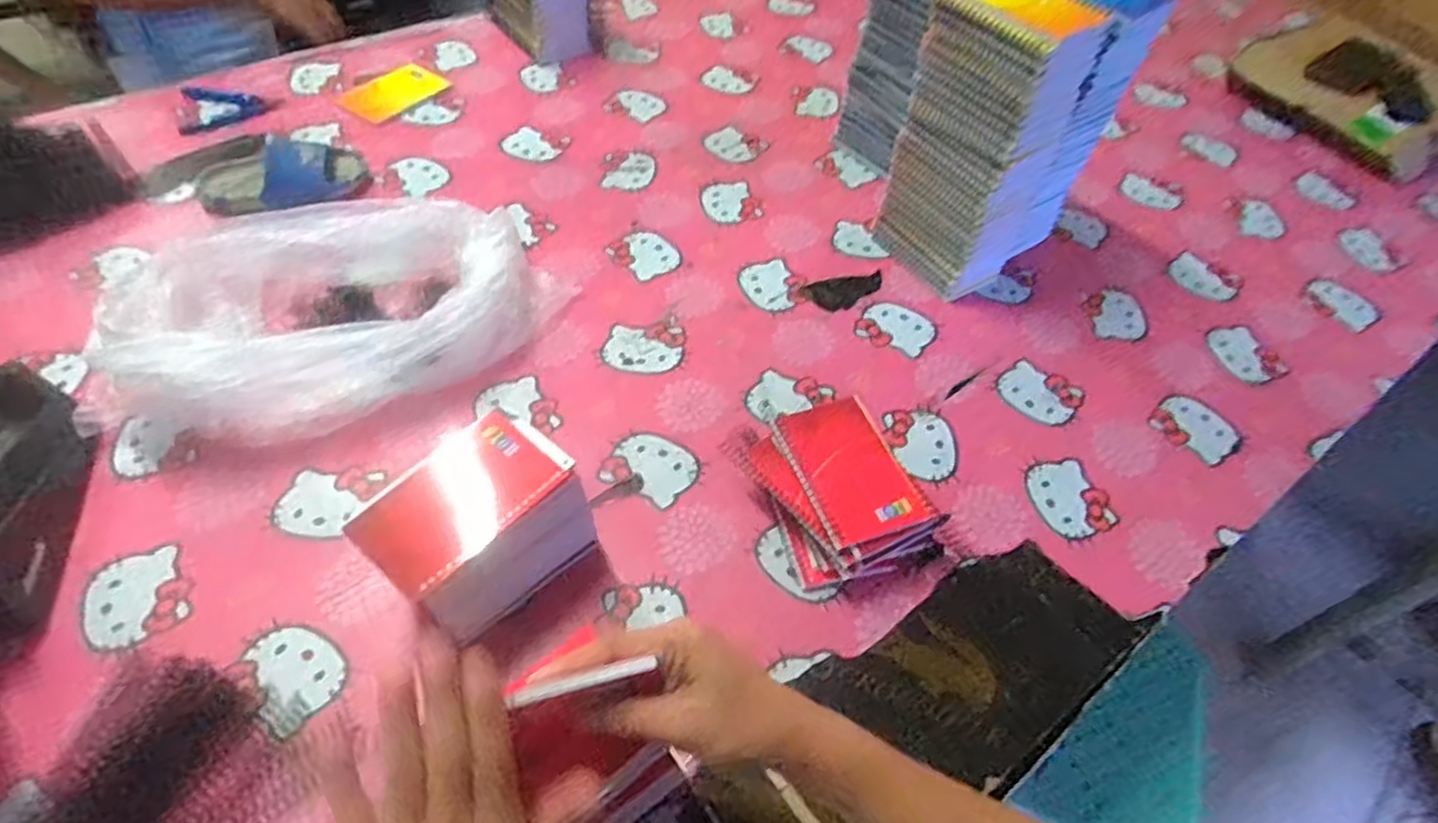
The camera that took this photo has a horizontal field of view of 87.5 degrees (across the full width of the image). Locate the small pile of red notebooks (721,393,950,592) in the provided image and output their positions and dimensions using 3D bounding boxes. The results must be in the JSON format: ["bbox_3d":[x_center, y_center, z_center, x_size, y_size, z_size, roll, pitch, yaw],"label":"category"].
[{"bbox_3d":[0.098,0.064,0.632,0.120,0.067,0.165,-23,57,-22],"label":"small pile of red notebooks"}]

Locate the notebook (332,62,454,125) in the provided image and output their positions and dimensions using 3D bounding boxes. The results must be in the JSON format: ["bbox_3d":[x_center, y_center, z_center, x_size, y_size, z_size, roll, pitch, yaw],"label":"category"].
[{"bbox_3d":[-0.438,-0.431,1.013,0.105,0.009,0.136,34,57,21],"label":"notebook"}]

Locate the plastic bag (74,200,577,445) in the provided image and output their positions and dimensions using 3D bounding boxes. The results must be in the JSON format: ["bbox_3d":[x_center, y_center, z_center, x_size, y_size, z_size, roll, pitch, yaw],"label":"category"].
[{"bbox_3d":[-0.365,-0.116,0.717,0.403,0.112,0.250,-14,54,-15],"label":"plastic bag"}]

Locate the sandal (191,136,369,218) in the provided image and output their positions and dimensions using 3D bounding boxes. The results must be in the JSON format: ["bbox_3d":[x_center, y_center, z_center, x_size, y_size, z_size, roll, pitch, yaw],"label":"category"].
[{"bbox_3d":[-0.494,-0.263,0.845,0.178,0.057,0.080,-16,54,-17],"label":"sandal"}]

